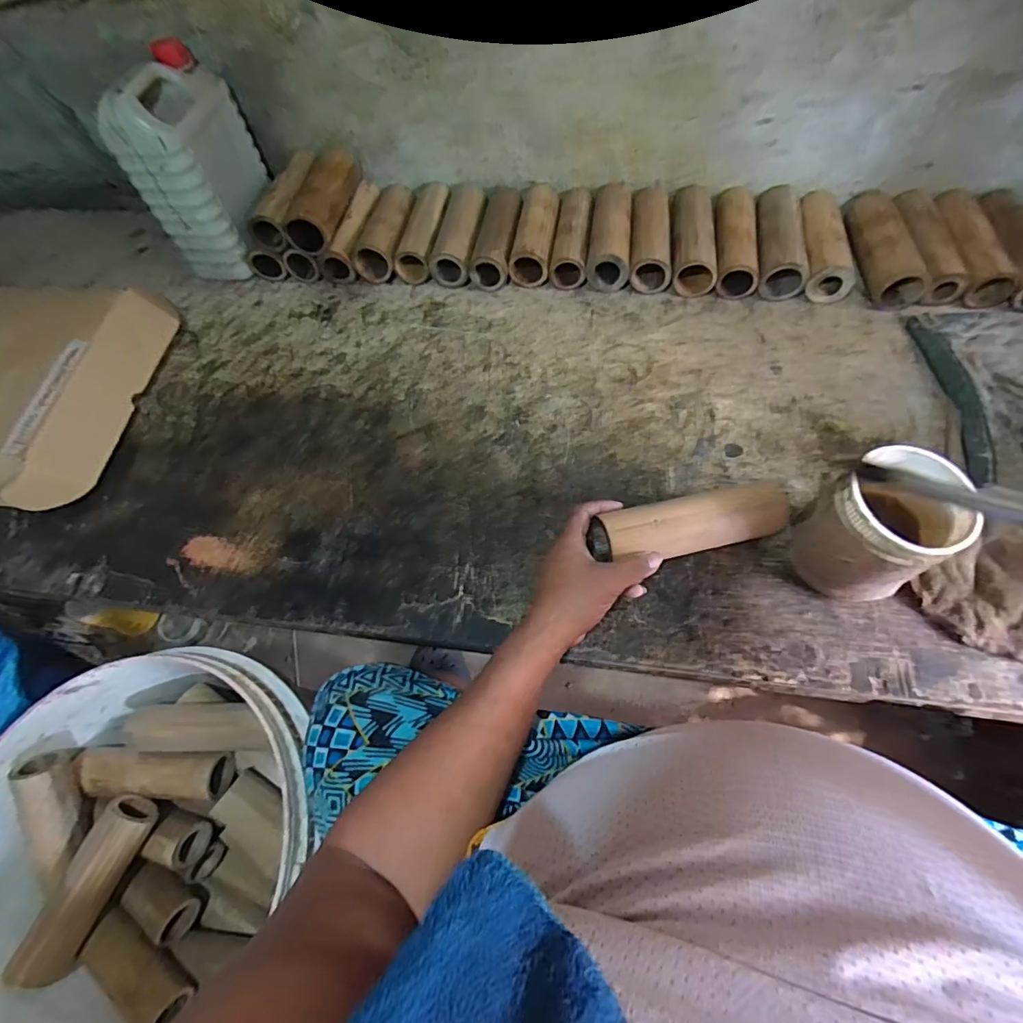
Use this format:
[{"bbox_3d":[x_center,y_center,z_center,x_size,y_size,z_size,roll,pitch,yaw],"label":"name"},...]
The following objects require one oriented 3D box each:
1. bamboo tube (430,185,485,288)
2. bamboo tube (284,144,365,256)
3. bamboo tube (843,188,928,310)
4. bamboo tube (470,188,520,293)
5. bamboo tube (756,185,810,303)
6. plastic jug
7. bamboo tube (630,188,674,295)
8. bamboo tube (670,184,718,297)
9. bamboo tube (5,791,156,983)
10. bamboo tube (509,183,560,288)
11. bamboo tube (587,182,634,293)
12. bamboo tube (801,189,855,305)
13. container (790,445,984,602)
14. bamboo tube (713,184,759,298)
[{"bbox_3d":[-0.072,-0.416,0.757,0.060,0.051,0.194,6,62,7],"label":"bamboo tube"},{"bbox_3d":[-0.265,-0.447,0.733,0.061,0.060,0.175,5,63,9],"label":"bamboo tube"},{"bbox_3d":[0.497,-0.357,0.684,0.057,0.054,0.182,0,62,4],"label":"bamboo tube"},{"bbox_3d":[-0.017,-0.409,0.749,0.052,0.050,0.192,6,62,7],"label":"bamboo tube"},{"bbox_3d":[0.366,-0.373,0.701,0.058,0.061,0.176,6,62,7],"label":"bamboo tube"},{"bbox_3d":[-0.422,-0.471,0.710,0.111,0.231,0.167,1,62,5],"label":"plastic jug"},{"bbox_3d":[0.197,-0.390,0.722,0.055,0.053,0.181,4,62,6],"label":"bamboo tube"},{"bbox_3d":[0.253,-0.387,0.721,0.059,0.055,0.179,4,62,6],"label":"bamboo tube"},{"bbox_3d":[-0.459,0.408,0.550,0.052,0.061,0.183,23,79,15],"label":"bamboo tube"},{"bbox_3d":[0.038,-0.408,0.742,0.058,0.051,0.181,6,62,7],"label":"bamboo tube"},{"bbox_3d":[0.143,-0.398,0.731,0.055,0.051,0.187,6,62,7],"label":"bamboo tube"},{"bbox_3d":[0.424,-0.369,0.700,0.056,0.052,0.181,5,62,6],"label":"bamboo tube"},{"bbox_3d":[0.321,0.018,0.451,0.096,0.123,0.097,-2,61,3],"label":"container"},{"bbox_3d":[0.310,-0.380,0.714,0.056,0.053,0.185,6,62,7],"label":"bamboo tube"}]

